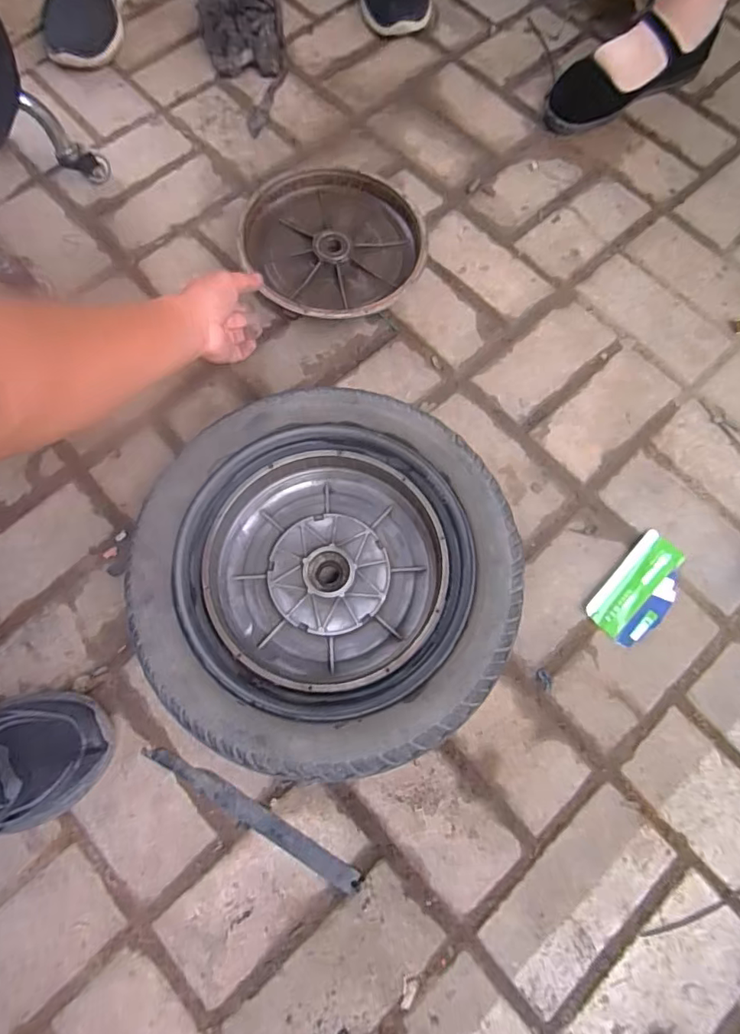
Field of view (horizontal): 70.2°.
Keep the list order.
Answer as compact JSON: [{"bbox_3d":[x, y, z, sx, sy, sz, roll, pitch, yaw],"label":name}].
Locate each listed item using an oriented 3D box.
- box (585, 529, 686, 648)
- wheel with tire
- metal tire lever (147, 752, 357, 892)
[{"bbox_3d":[0.286,0.076,0.554,0.063,0.006,0.123,42,78,11],"label":"box"},{"bbox_3d":[-0.038,0.056,0.510,0.327,0.097,0.329,0,73,0],"label":"wheel with tire"},{"bbox_3d":[-0.111,0.278,0.489,0.227,0.004,0.023,29,76,8],"label":"metal tire lever"}]

